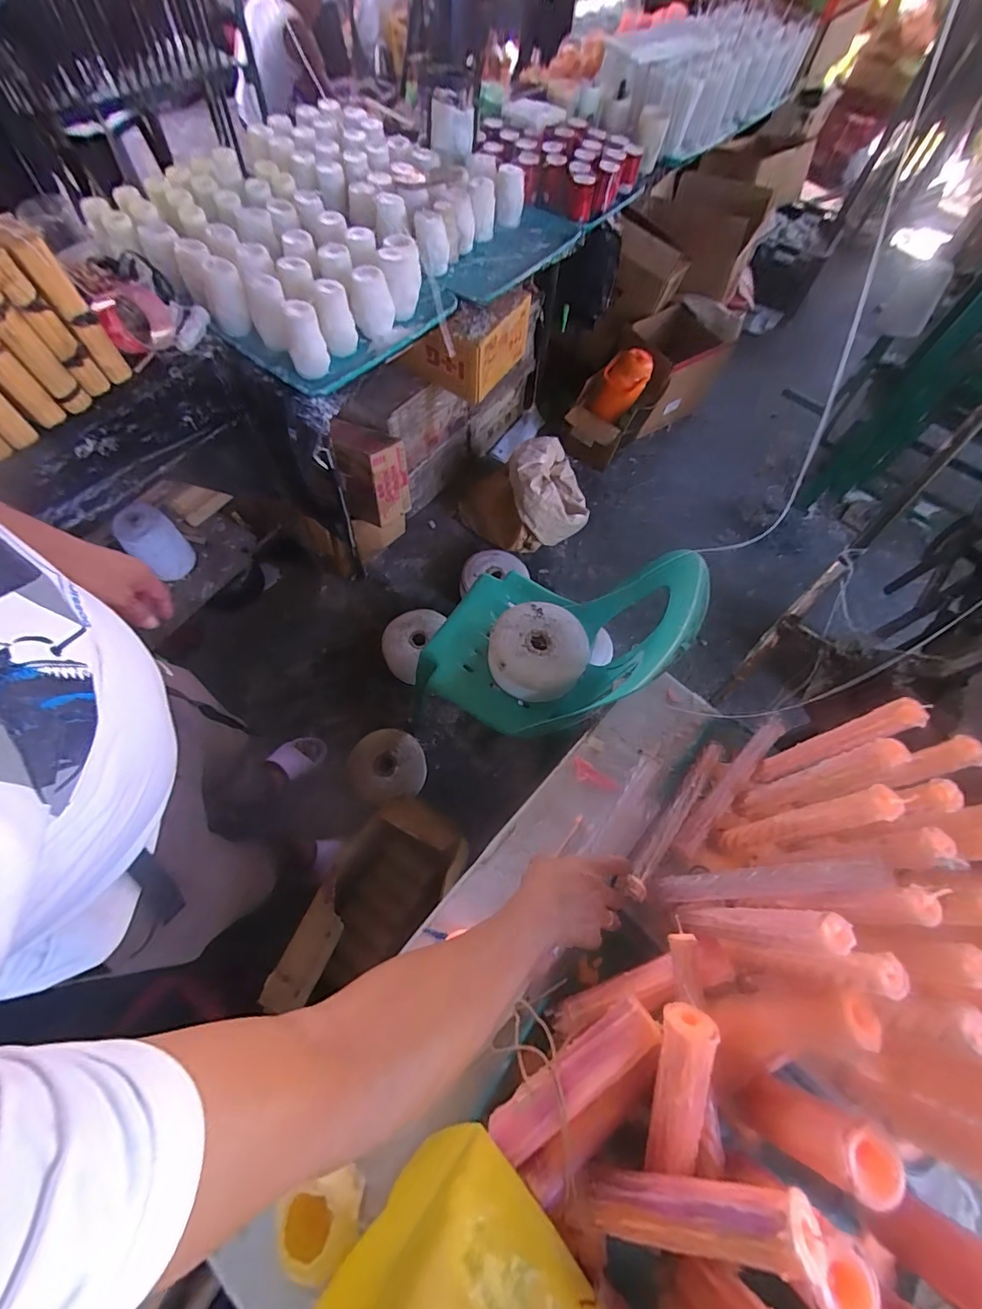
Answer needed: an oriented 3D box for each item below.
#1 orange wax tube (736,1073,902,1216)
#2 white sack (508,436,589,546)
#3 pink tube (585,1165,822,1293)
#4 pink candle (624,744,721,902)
[{"bbox_3d":[0.311,0.466,0.478,0.067,0.151,0.068,23,65,8],"label":"orange wax tube"},{"bbox_3d":[0.209,-0.565,1.628,0.285,0.205,0.317,20,64,7],"label":"white sack"},{"bbox_3d":[0.171,0.490,0.425,0.047,0.213,0.047,15,52,-47],"label":"pink tube"},{"bbox_3d":[0.250,0.214,0.658,0.030,0.020,0.257,38,61,15],"label":"pink candle"}]

